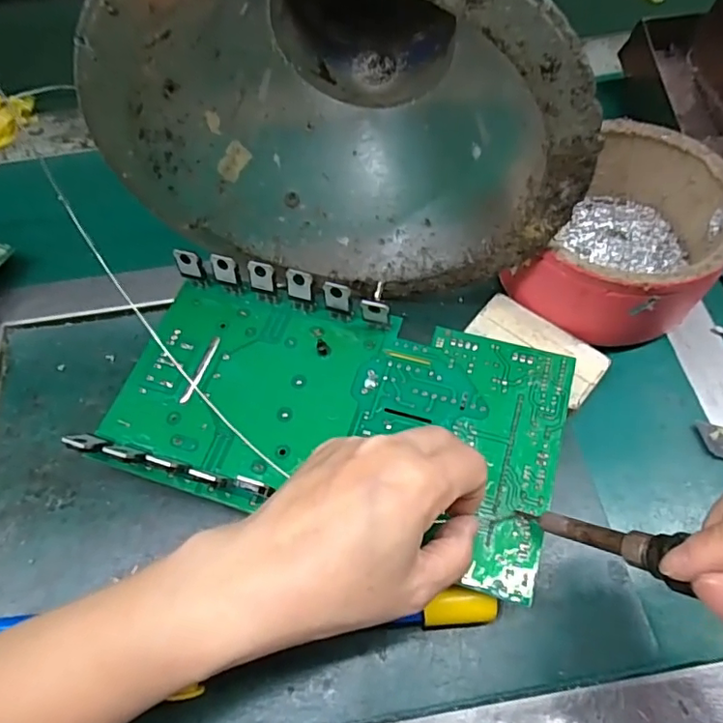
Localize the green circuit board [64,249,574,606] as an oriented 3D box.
[{"bbox_3d":[-0.016,0.020,0.277,0.225,0.028,0.122,15,65,11],"label":"green circuit board"}]

